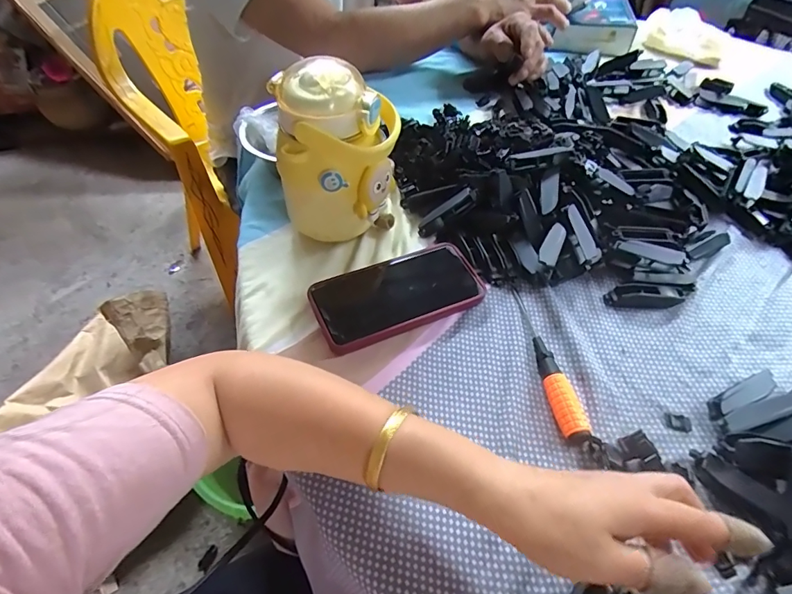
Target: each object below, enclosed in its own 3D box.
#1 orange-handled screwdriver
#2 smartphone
[{"bbox_3d":[0.129,0.052,0.387,0.020,0.020,0.157,-5,52,-6],"label":"orange-handled screwdriver"},{"bbox_3d":[0.002,-0.005,0.422,0.158,0.016,0.078,-20,55,-17],"label":"smartphone"}]

